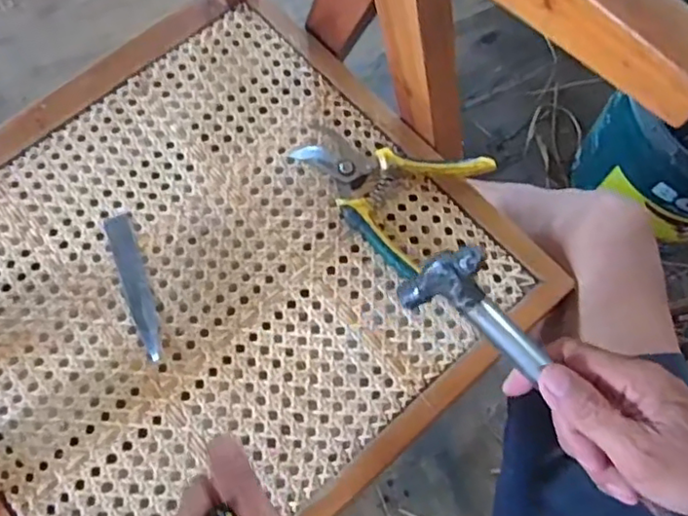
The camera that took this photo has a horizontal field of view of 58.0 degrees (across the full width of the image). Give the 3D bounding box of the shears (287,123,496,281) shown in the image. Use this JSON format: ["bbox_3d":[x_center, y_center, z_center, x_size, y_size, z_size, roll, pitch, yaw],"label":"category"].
[{"bbox_3d":[0.033,-0.075,0.581,0.159,0.022,0.133,33,75,8],"label":"shears"}]

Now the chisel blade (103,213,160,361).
[{"bbox_3d":[-0.187,0.024,0.557,0.024,0.006,0.138,-20,75,-7],"label":"chisel blade"}]

